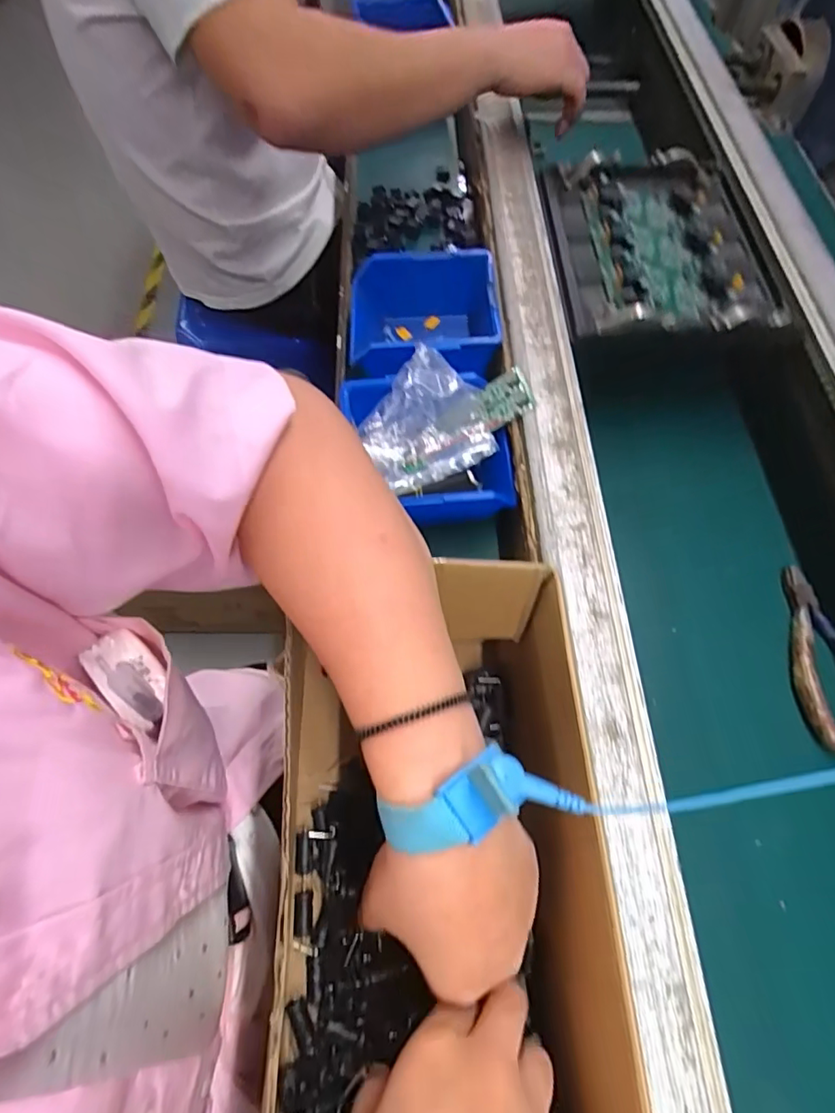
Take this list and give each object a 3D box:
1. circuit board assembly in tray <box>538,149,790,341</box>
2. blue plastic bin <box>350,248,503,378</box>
[{"bbox_3d":[0.239,-0.307,0.522,0.201,0.026,0.248,-2,64,3],"label":"circuit board assembly in tray"},{"bbox_3d":[0.006,-0.217,0.516,0.135,0.072,0.130,-3,64,2],"label":"blue plastic bin"}]

